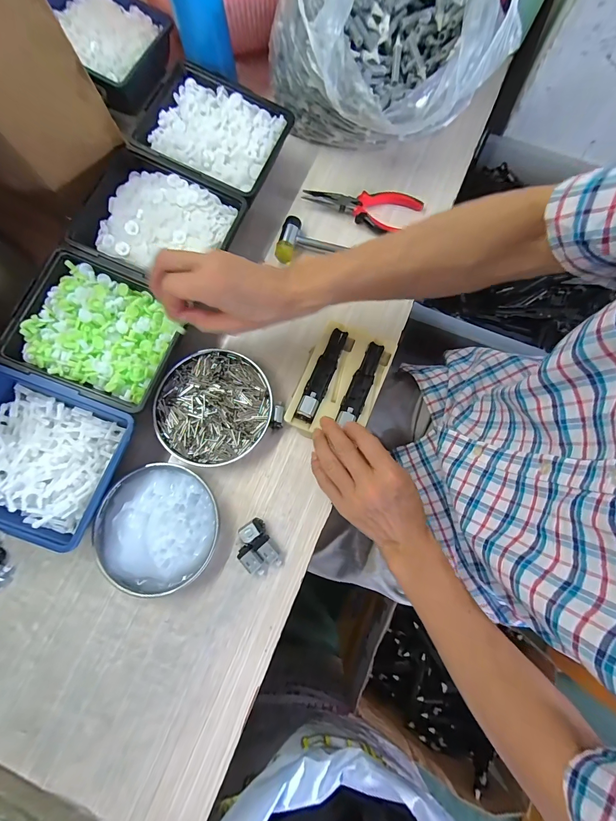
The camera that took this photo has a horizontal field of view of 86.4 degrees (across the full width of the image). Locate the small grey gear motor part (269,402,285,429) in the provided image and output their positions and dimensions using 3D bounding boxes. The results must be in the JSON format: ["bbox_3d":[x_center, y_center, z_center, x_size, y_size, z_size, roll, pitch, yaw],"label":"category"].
[{"bbox_3d":[-0.036,0.005,0.381,0.014,0.008,0.032,5,77,2],"label":"small grey gear motor part"}]

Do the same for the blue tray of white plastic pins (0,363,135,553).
[{"bbox_3d":[-0.282,0.045,0.341,0.163,0.051,0.145,21,78,5],"label":"blue tray of white plastic pins"}]

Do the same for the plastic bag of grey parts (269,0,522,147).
[{"bbox_3d":[0.094,-0.450,0.400,0.226,0.170,0.223,-30,78,-6],"label":"plastic bag of grey parts"}]

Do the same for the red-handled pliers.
[{"bbox_3d":[0.073,-0.278,0.445,0.156,0.012,0.061,15,77,4],"label":"red-handled pliers"}]

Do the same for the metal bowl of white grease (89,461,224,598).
[{"bbox_3d":[-0.163,0.127,0.357,0.127,0.023,0.131,0,77,1],"label":"metal bowl of white grease"}]

